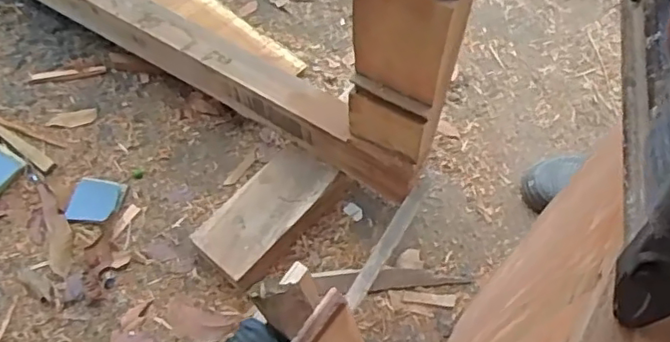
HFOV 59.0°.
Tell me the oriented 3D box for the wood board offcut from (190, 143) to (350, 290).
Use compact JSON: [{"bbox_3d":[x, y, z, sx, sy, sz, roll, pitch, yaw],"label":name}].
[{"bbox_3d":[-0.107,0.061,0.955,0.123,0.070,0.245,36,65,18],"label":"wood board offcut"}]

